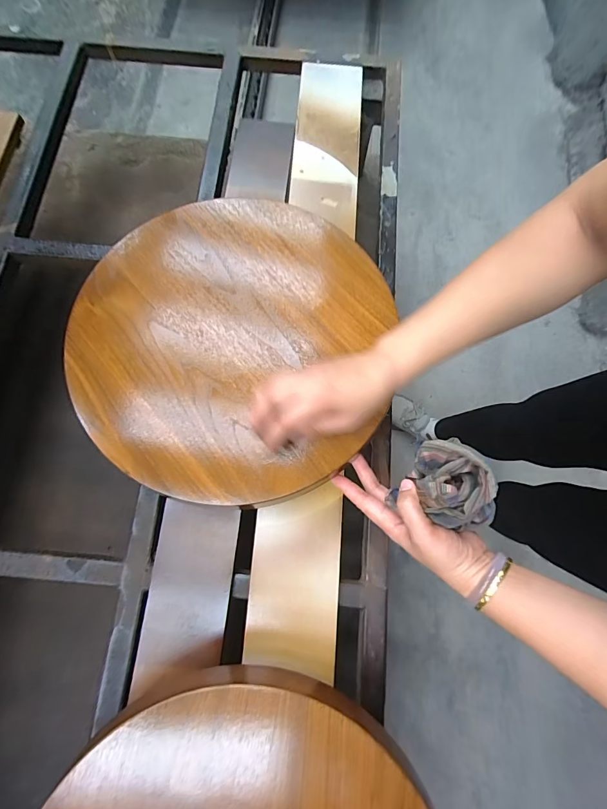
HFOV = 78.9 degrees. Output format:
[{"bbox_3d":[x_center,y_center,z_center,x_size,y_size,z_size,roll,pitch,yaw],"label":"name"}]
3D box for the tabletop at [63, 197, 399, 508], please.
[{"bbox_3d":[-0.080,-0.080,0.458,0.386,0.028,0.384,0,76,-1],"label":"tabletop"}]

